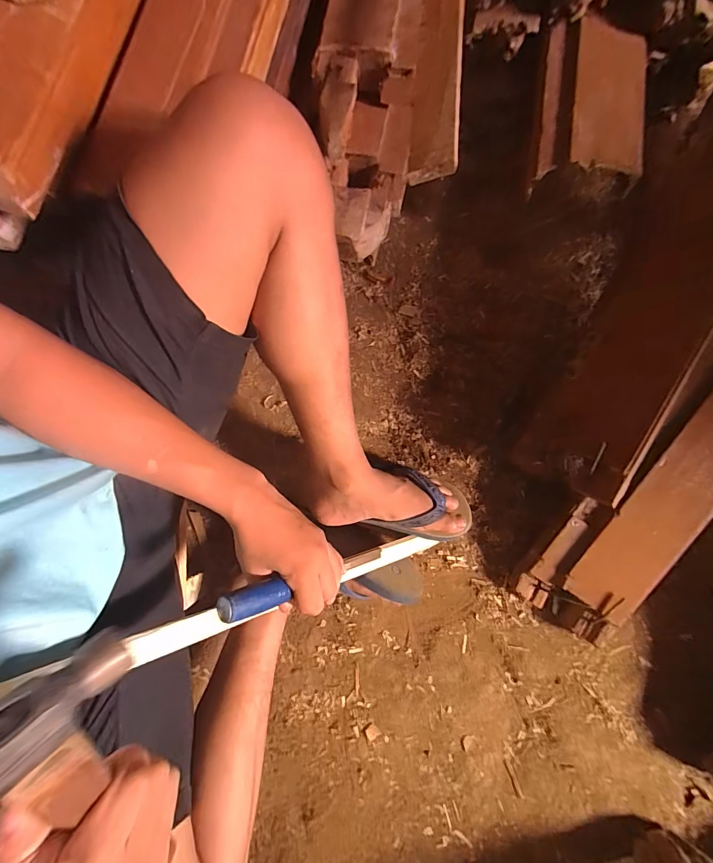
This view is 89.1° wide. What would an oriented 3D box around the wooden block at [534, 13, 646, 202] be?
[{"bbox_3d":[0.325,-0.458,0.507,0.132,0.043,0.262,10,78,4],"label":"wooden block"}]

